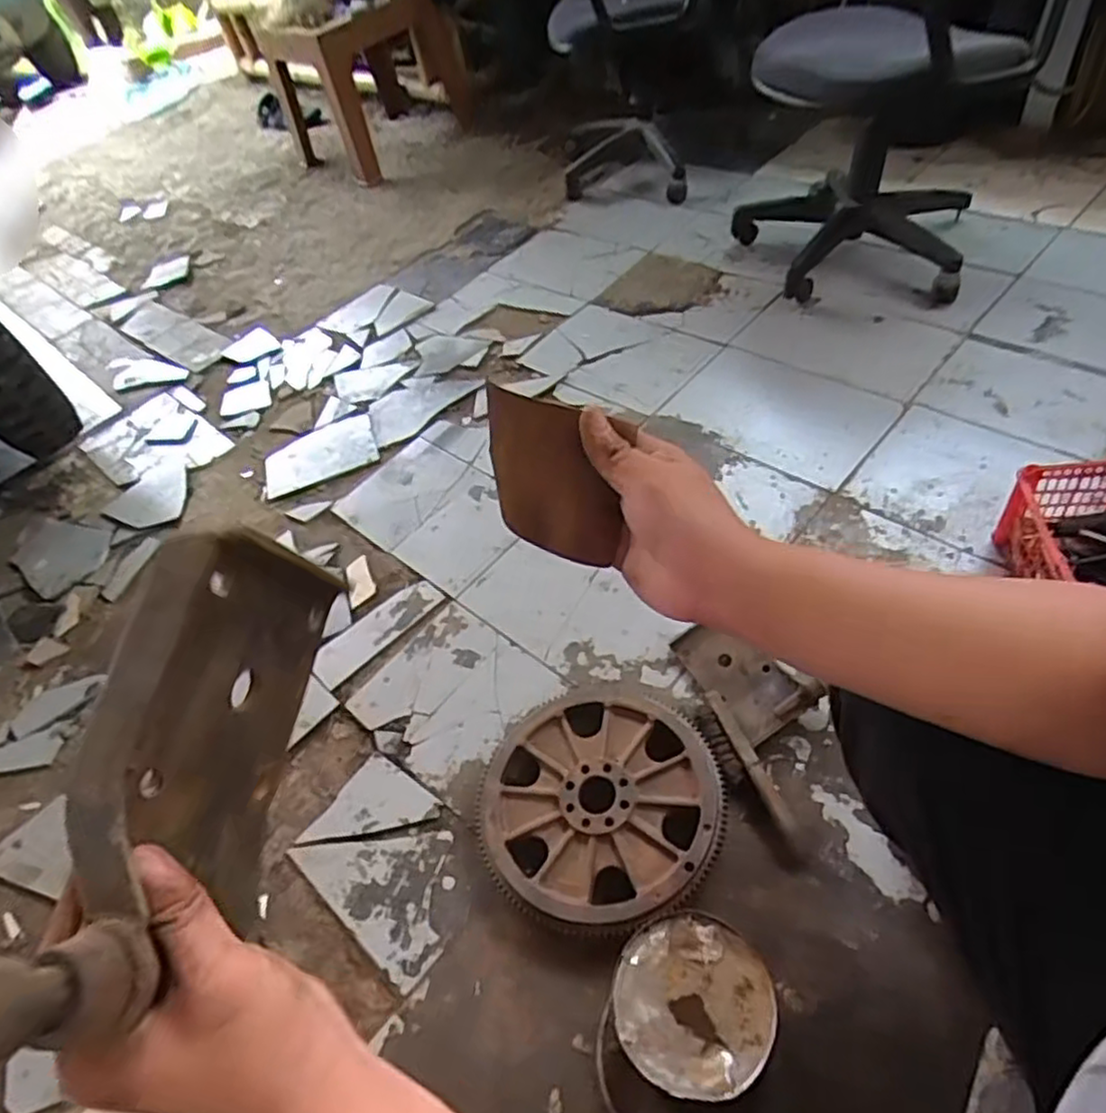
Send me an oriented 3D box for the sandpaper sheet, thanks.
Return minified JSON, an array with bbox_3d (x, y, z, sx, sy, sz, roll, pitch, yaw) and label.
[{"bbox_3d":[-0.002,-0.048,0.450,0.100,0.097,0.010,22,33,22],"label":"sandpaper sheet"}]

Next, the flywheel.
[{"bbox_3d":[0.063,0.317,0.945,0.311,0.051,0.322,-6,51,7],"label":"flywheel"}]

